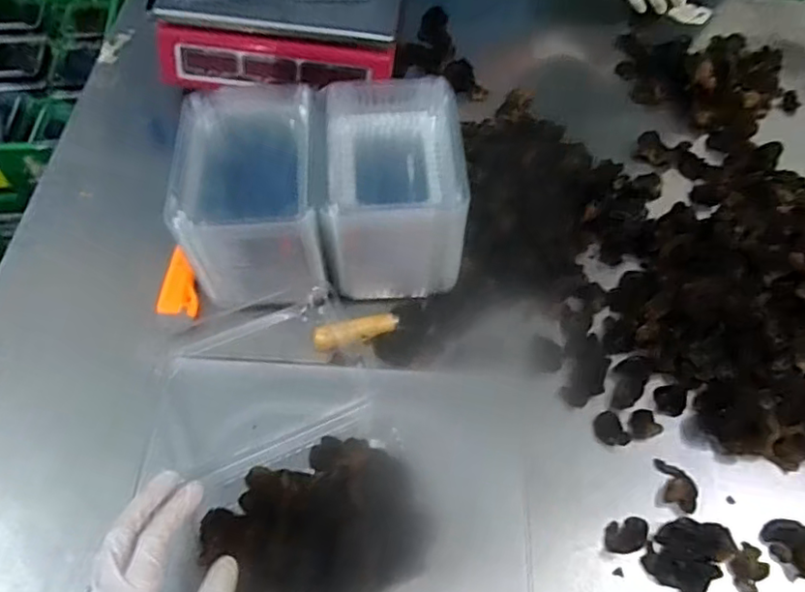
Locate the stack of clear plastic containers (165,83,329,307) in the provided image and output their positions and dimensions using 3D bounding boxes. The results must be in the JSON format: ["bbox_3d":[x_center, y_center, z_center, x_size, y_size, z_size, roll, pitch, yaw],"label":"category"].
[{"bbox_3d":[-0.155,-0.112,0.631,0.139,0.119,0.195,-4,60,-7],"label":"stack of clear plastic containers"}]

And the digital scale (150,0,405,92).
[{"bbox_3d":[-0.154,-0.403,0.812,0.315,0.094,0.246,0,60,-4],"label":"digital scale"}]

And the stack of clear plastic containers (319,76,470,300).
[{"bbox_3d":[-0.010,-0.112,0.640,0.139,0.156,0.183,0,60,-4],"label":"stack of clear plastic containers"}]

